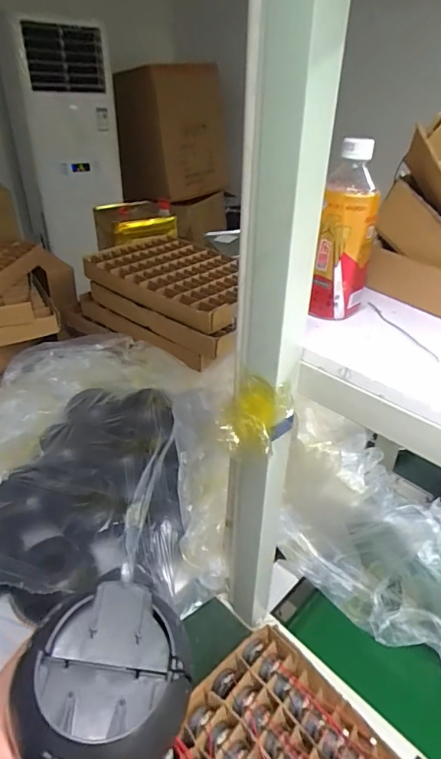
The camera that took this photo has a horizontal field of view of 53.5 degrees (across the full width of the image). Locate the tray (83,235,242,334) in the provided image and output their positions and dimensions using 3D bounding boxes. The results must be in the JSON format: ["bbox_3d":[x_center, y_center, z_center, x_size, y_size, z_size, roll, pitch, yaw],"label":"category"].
[{"bbox_3d":[-0.098,-0.271,1.145,0.483,0.057,0.313,26,41,31],"label":"tray"}]

